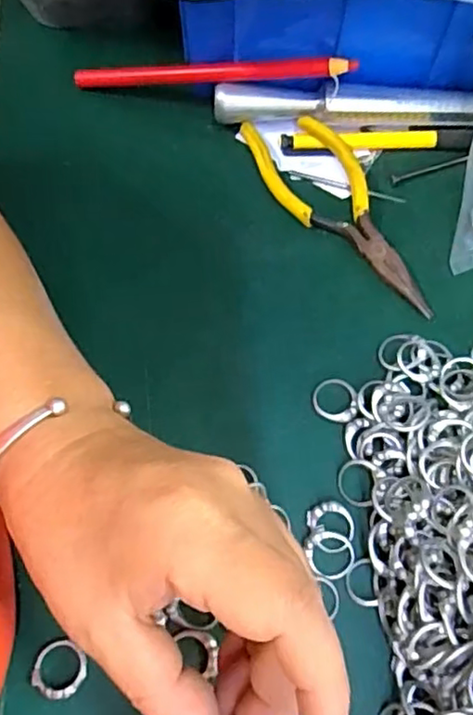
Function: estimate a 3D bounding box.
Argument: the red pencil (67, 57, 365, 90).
[{"bbox_3d":[-0.017,-0.156,0.342,0.161,0.014,0.008,6,69,18],"label":"red pencil"}]

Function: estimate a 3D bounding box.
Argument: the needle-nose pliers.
[{"bbox_3d":[0.053,-0.076,0.332,0.048,0.017,0.136,-23,71,-7],"label":"needle-nose pliers"}]

